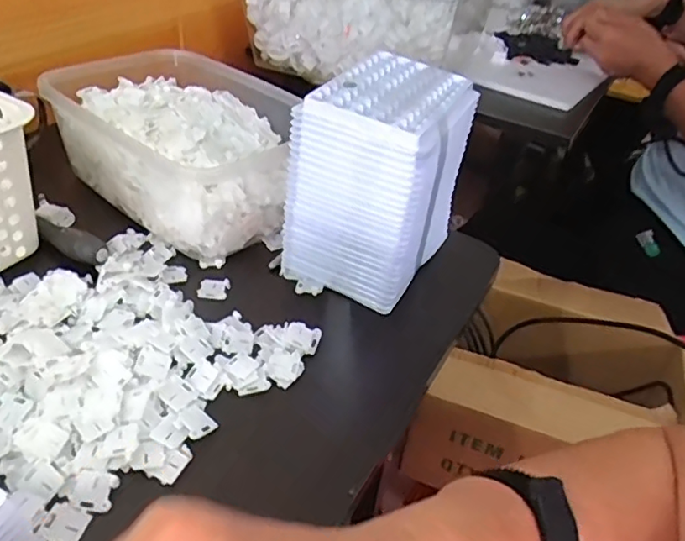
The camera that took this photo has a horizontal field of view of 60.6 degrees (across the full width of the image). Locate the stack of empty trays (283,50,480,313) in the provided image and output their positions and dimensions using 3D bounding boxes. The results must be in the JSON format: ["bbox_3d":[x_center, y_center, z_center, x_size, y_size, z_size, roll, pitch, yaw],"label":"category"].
[{"bbox_3d":[0.030,-0.074,0.458,0.098,0.142,0.127,21,40,18],"label":"stack of empty trays"}]

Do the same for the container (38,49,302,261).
[{"bbox_3d":[-0.137,-0.117,0.533,0.228,0.083,0.170,32,44,29],"label":"container"}]

